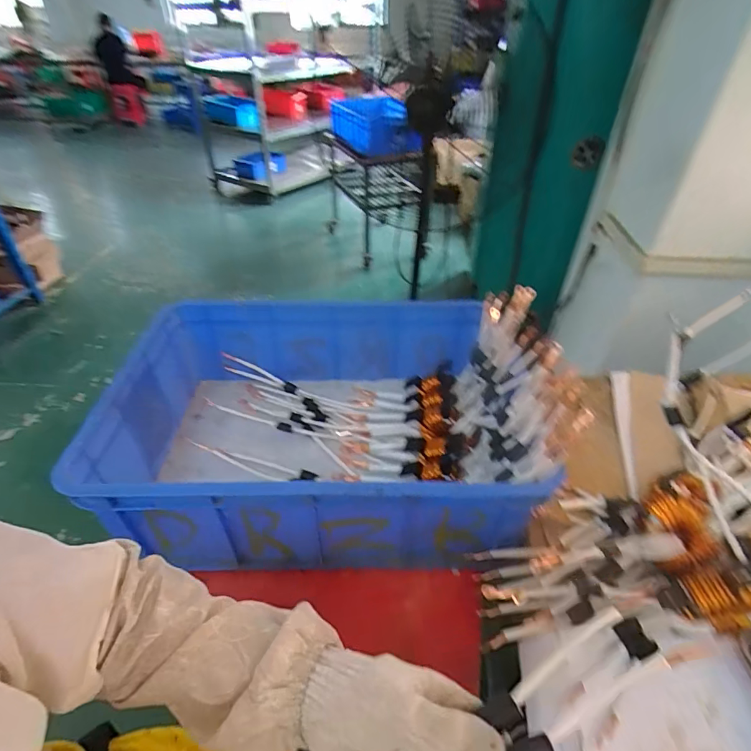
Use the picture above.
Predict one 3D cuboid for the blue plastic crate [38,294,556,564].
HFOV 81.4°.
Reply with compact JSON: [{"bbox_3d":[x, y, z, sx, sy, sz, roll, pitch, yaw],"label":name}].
[{"bbox_3d":[-0.095,0.063,0.694,0.575,0.183,0.415,-1,40,-2],"label":"blue plastic crate"}]

